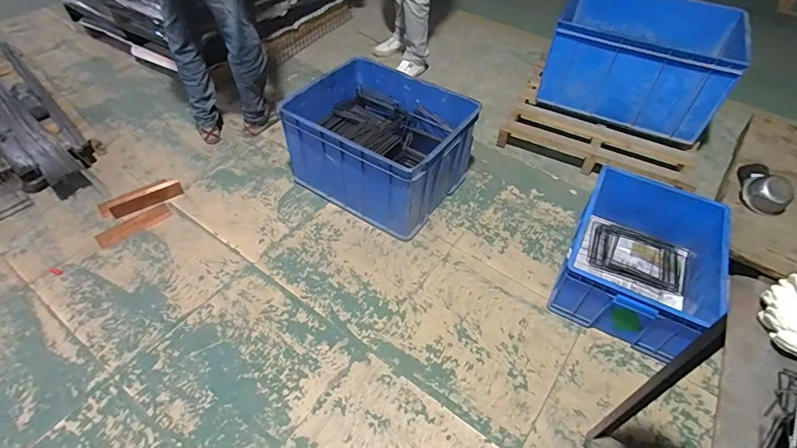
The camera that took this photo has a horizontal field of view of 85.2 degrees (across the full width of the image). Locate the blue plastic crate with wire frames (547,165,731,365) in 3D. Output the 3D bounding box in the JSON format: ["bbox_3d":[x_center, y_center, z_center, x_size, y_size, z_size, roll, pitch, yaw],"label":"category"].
[{"bbox_3d":[0.801,0.105,1.444,0.408,0.207,0.565,23,51,19],"label":"blue plastic crate with wire frames"}]

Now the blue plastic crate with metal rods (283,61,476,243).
[{"bbox_3d":[-0.068,-0.309,1.689,0.599,0.344,0.480,28,53,22],"label":"blue plastic crate with metal rods"}]

